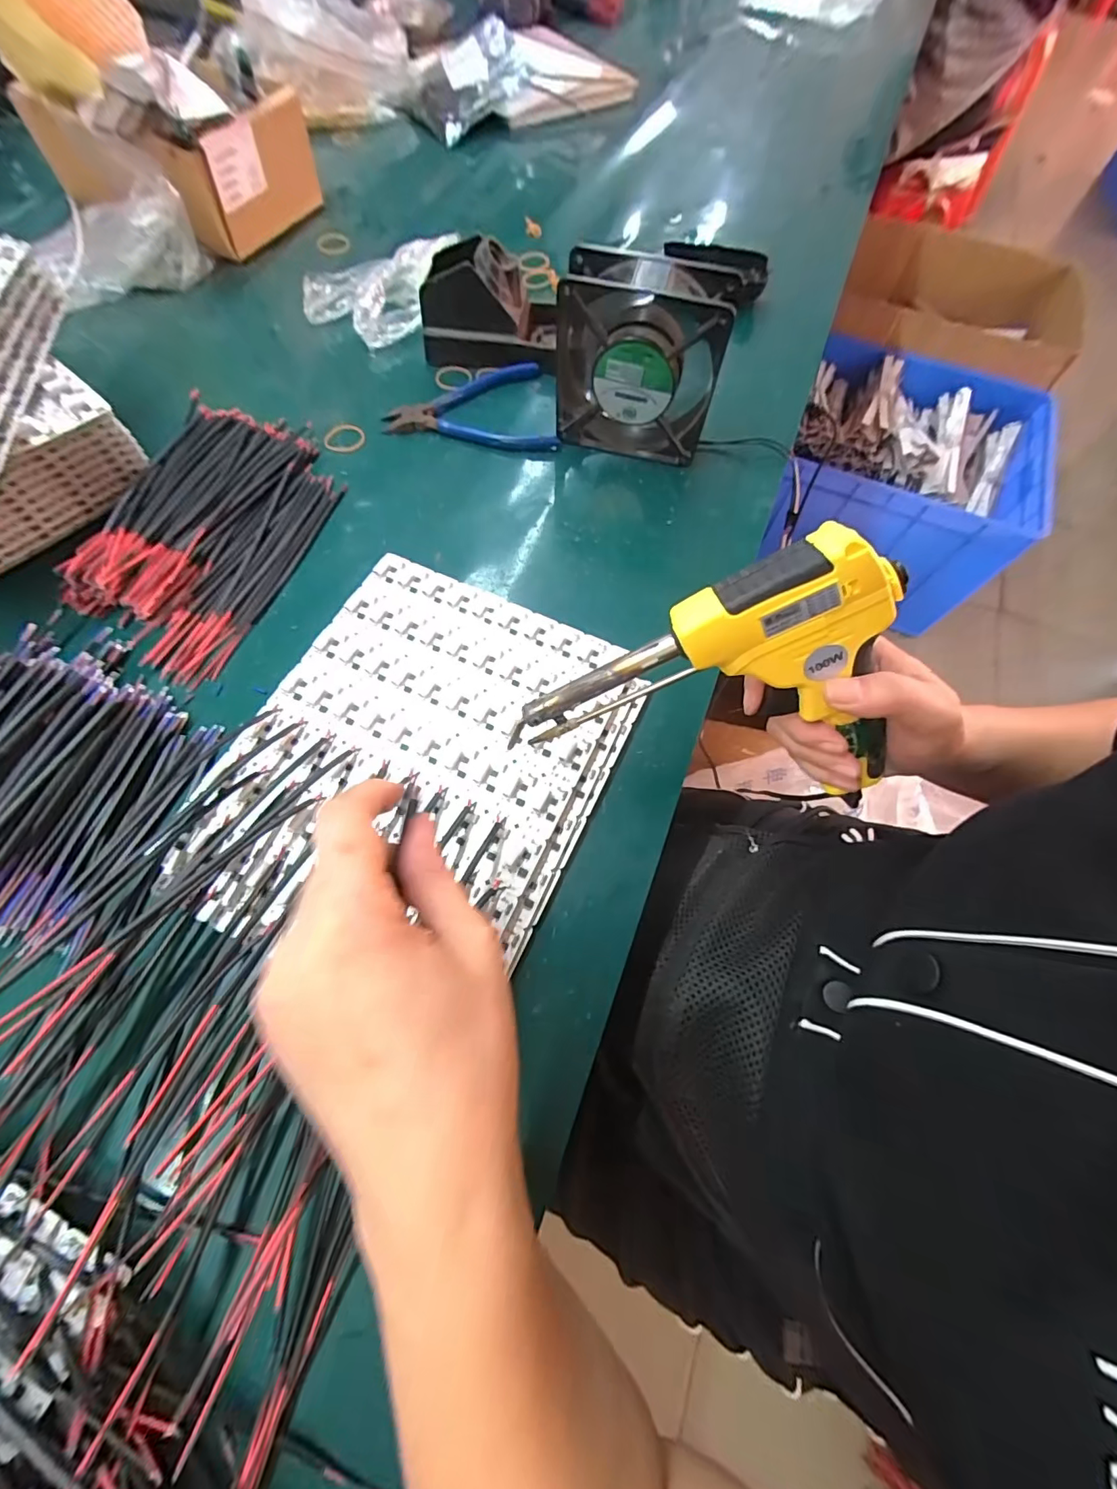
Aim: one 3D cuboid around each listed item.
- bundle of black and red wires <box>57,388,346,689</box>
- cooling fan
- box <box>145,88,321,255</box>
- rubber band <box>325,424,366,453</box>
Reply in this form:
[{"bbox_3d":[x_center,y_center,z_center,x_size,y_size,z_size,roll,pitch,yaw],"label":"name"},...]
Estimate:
[{"bbox_3d":[-0.262,-0.161,0.371,0.138,0.026,0.223,18,68,6],"label":"bundle of black and red wires"},{"bbox_3d":[0.060,-0.281,0.377,0.122,0.123,0.044,14,67,4],"label":"cooling fan"},{"bbox_3d":[-0.315,-0.581,0.516,0.048,0.091,0.181,21,68,7],"label":"box"},{"bbox_3d":[-0.183,-0.262,0.428,0.033,0.006,0.030,4,67,-1],"label":"rubber band"}]

